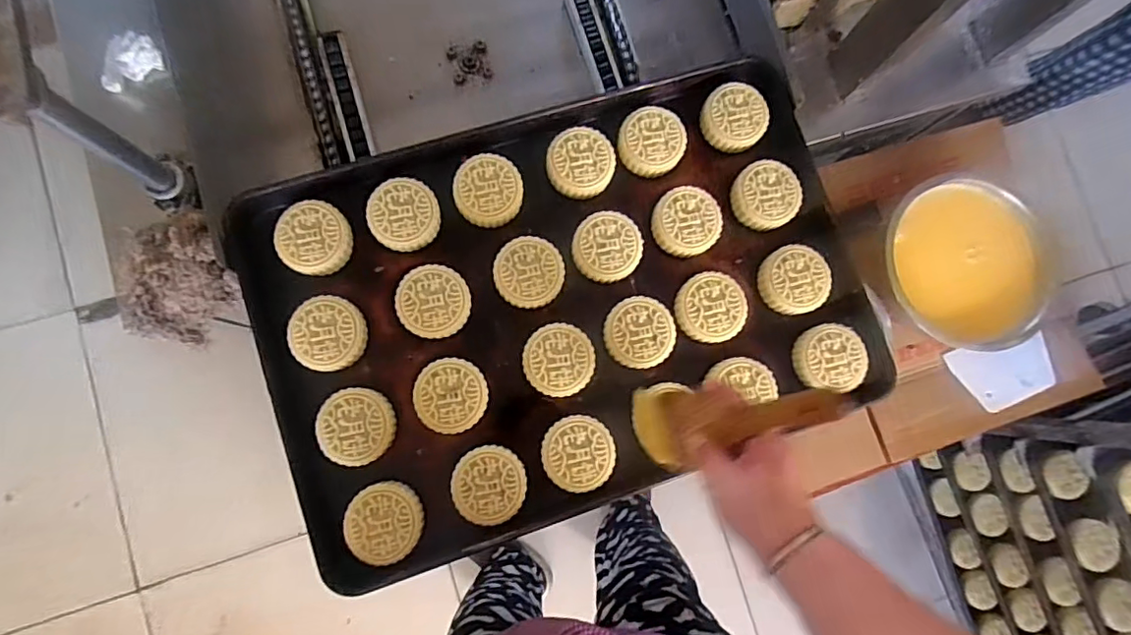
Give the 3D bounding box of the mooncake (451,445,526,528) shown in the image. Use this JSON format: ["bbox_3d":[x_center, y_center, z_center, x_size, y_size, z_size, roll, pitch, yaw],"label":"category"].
[{"bbox_3d":[-0.073,0.160,0.522,0.068,0.017,0.068,0,83,-4],"label":"mooncake"}]

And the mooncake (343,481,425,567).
[{"bbox_3d":[-0.169,0.191,0.510,0.067,0.019,0.069,0,83,-4],"label":"mooncake"}]

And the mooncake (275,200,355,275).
[{"bbox_3d":[-0.248,-0.079,0.540,0.069,0.021,0.068,0,83,-4],"label":"mooncake"}]

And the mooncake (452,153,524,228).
[{"bbox_3d":[-0.079,-0.131,0.565,0.068,0.022,0.070,0,83,-4],"label":"mooncake"}]

